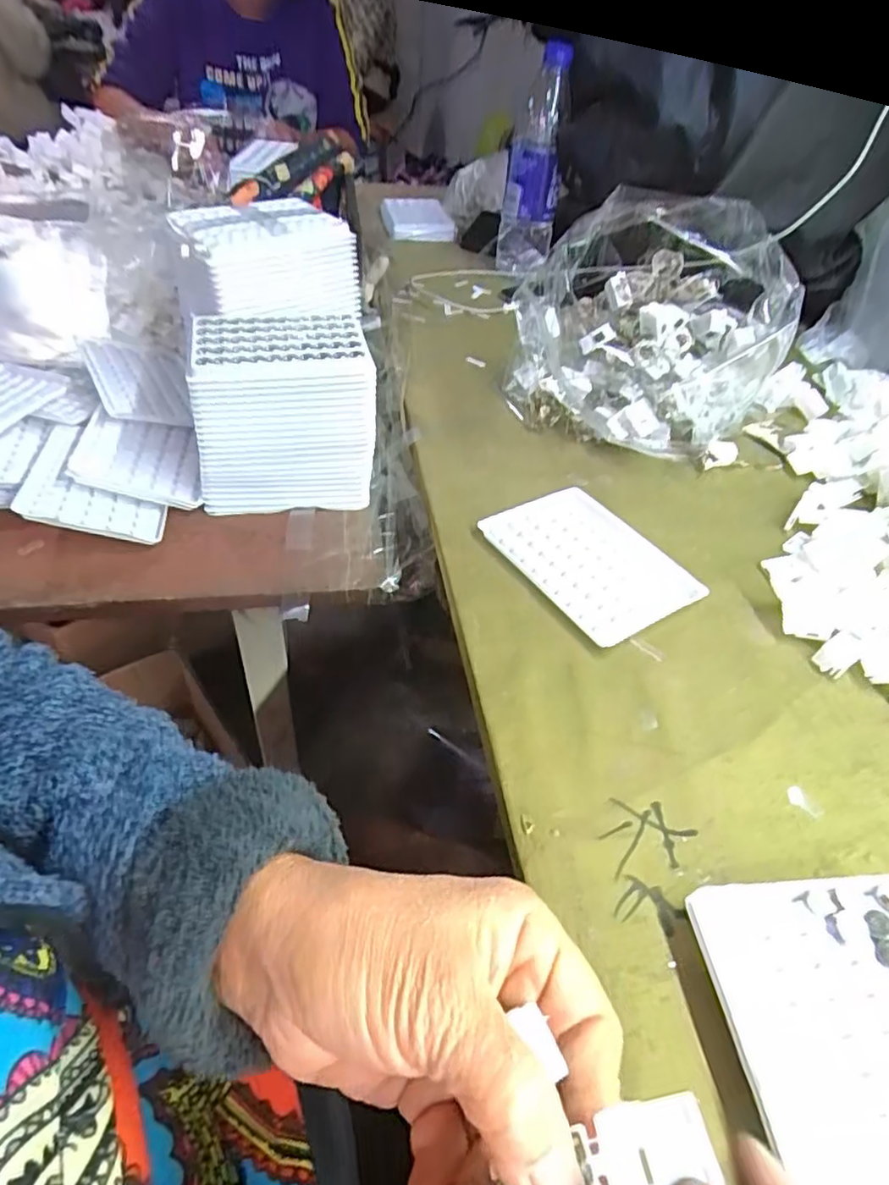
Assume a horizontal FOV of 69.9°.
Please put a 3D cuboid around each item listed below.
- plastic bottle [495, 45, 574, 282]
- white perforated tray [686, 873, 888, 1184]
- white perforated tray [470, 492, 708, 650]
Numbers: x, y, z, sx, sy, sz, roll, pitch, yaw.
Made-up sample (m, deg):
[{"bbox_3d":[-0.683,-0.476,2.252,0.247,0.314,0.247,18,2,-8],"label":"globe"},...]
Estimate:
[{"bbox_3d":[0.099,-0.479,0.735,0.066,0.216,0.073,9,45,4],"label":"plastic bottle"},{"bbox_3d":[0.158,0.173,0.230,0.097,0.015,0.130,-4,44,-6],"label":"white perforated tray"},{"bbox_3d":[0.097,-0.023,0.423,0.092,0.012,0.124,-24,49,-24],"label":"white perforated tray"}]

